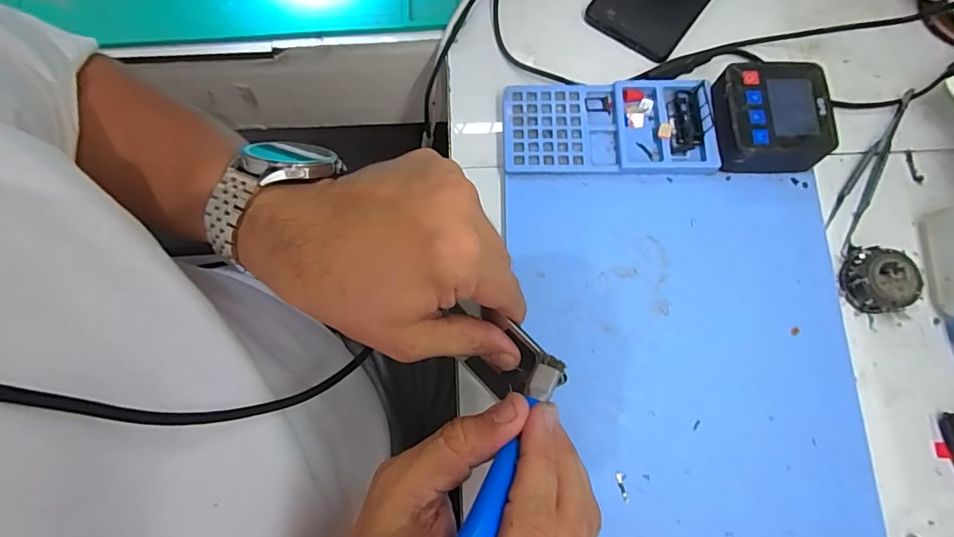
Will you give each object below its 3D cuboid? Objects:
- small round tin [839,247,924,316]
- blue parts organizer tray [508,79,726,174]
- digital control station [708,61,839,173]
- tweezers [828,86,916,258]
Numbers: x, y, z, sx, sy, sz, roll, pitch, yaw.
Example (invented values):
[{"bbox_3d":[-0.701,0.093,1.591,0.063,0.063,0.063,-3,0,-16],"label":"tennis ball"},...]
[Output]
[{"bbox_3d":[0.269,0.009,0.333,0.041,0.022,0.038,0,75,1],"label":"small round tin"},{"bbox_3d":[0.093,-0.101,0.362,0.147,0.019,0.070,-1,75,1],"label":"blue parts organizer tray"},{"bbox_3d":[0.204,-0.106,0.355,0.075,0.038,0.070,-1,75,0],"label":"digital control station"},{"bbox_3d":[0.287,-0.073,0.363,0.021,0.007,0.138,31,78,8],"label":"tweezers"}]

